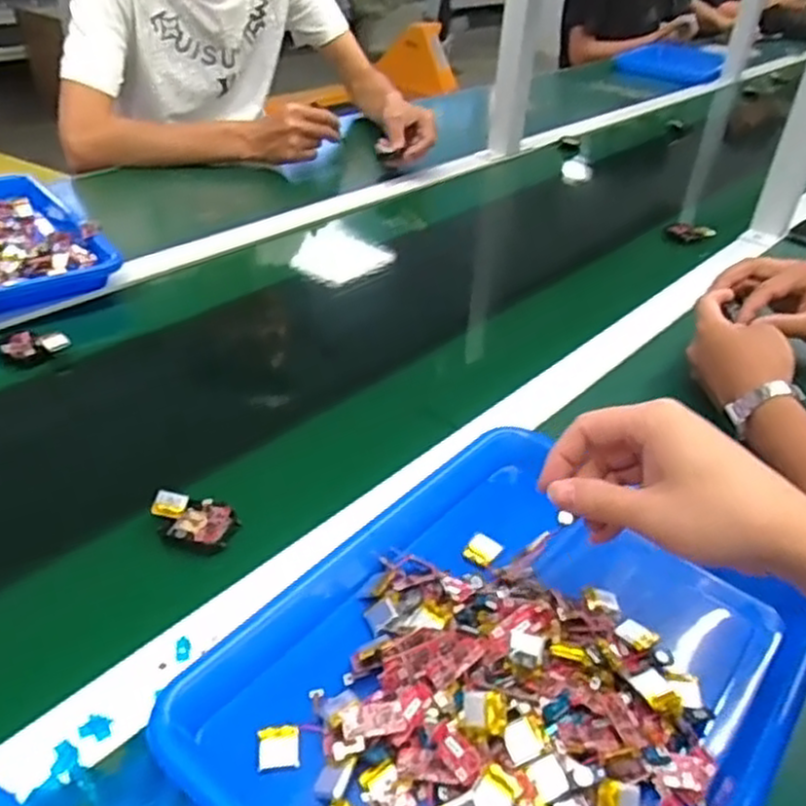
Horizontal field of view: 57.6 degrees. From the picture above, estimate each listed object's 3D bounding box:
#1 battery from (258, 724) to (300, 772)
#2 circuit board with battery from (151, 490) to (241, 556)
[{"bbox_3d":[-0.062,0.171,0.364,0.020,0.004,0.022,-3,37,-10],"label":"battery"},{"bbox_3d":[-0.140,0.079,0.485,0.056,0.018,0.037,16,38,14],"label":"circuit board with battery"}]

